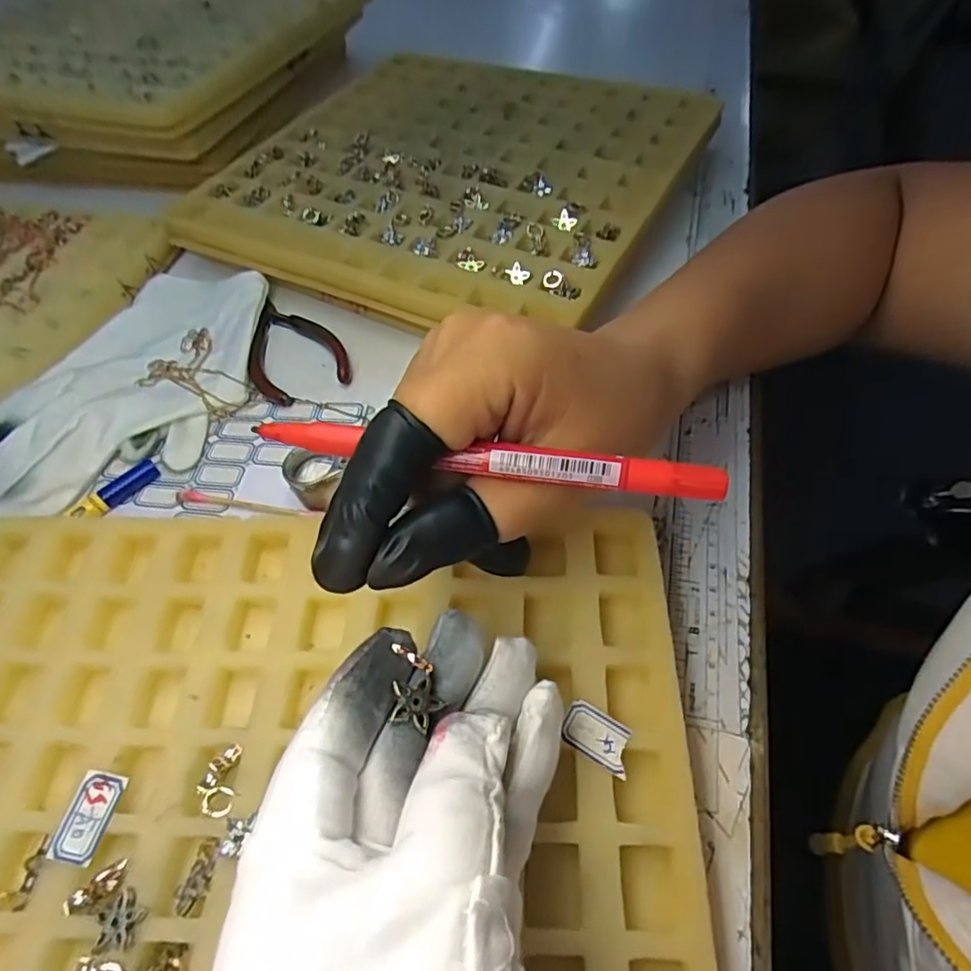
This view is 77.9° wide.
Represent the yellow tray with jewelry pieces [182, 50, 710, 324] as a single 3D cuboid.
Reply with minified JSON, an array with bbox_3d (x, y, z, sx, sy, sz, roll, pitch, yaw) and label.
[{"bbox_3d":[-0.020,-0.194,0.378,0.262,0.035,0.249,22,59,20],"label":"yellow tray with jewelry pieces"}]

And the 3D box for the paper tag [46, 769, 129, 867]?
[{"bbox_3d":[-0.120,0.100,0.182,0.014,0.004,0.024,13,57,1],"label":"paper tag"}]

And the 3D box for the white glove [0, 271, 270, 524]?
[{"bbox_3d":[-0.173,-0.050,0.300,0.099,0.014,0.170,19,58,18],"label":"white glove"}]

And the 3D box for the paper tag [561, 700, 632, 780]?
[{"bbox_3d":[0.034,0.076,0.183,0.021,0.004,0.013,24,65,22],"label":"paper tag"}]

